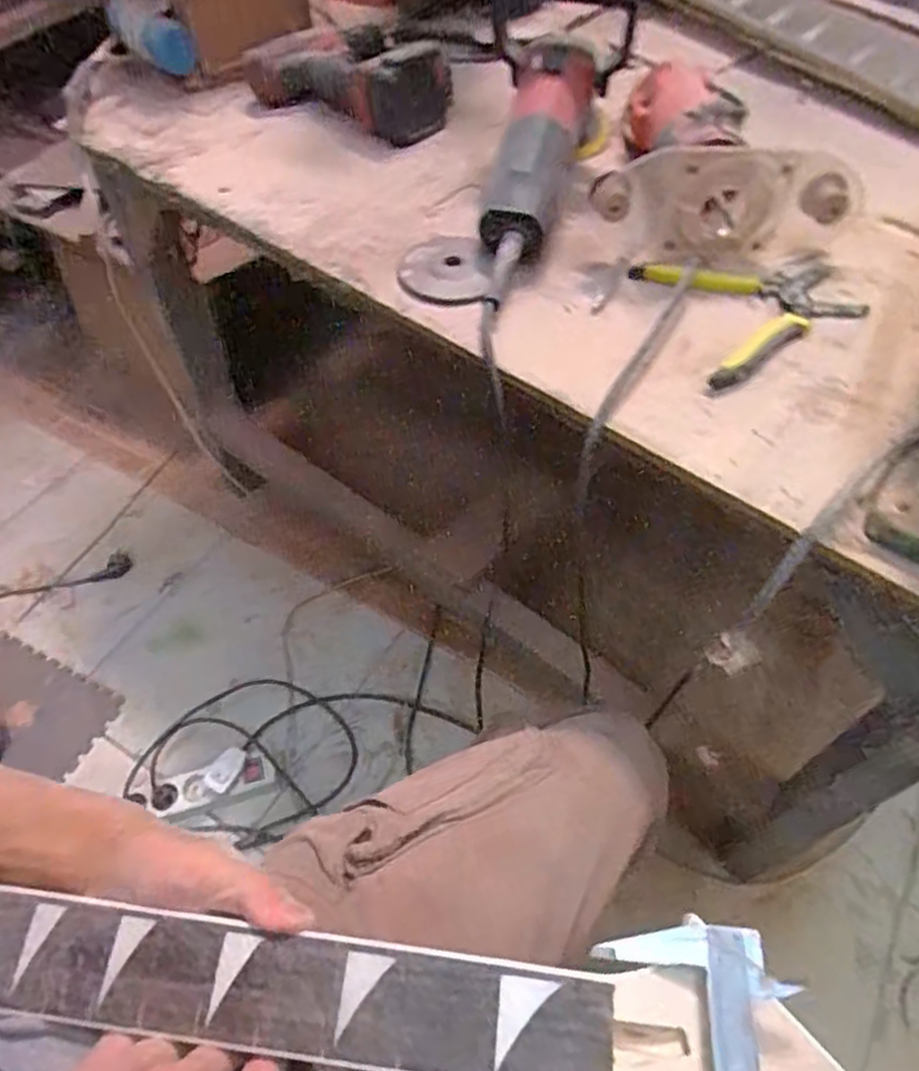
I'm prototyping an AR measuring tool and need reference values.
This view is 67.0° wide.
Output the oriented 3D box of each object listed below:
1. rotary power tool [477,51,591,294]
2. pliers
[{"bbox_3d":[0.058,-0.308,0.575,0.063,0.066,0.231,11,68,10],"label":"rotary power tool"},{"bbox_3d":[0.228,-0.177,0.525,0.147,0.016,0.138,-16,56,-7],"label":"pliers"}]

